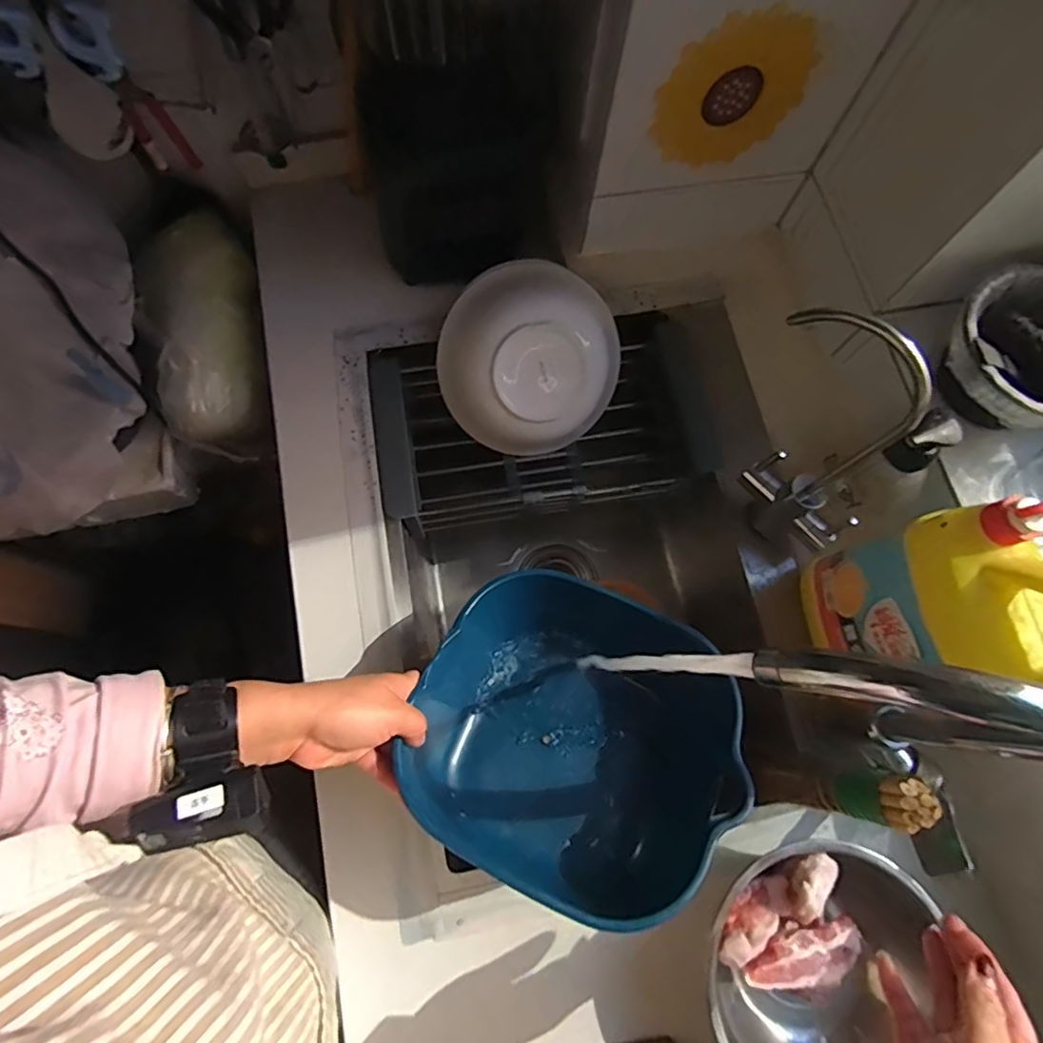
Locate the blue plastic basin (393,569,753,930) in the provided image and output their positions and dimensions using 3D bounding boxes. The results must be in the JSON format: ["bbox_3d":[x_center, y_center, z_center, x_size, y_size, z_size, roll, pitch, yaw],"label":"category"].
[{"bbox_3d":[0.035,0.175,0.482,0.244,0.153,0.212,36,76,8],"label":"blue plastic basin"}]

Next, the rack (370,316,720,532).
[{"bbox_3d":[0.020,-0.114,0.698,0.373,0.086,0.210,-10,74,-5],"label":"rack"}]

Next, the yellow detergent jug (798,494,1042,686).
[{"bbox_3d":[0.328,0.068,0.460,0.080,0.230,0.140,-4,74,-3],"label":"yellow detergent jug"}]

